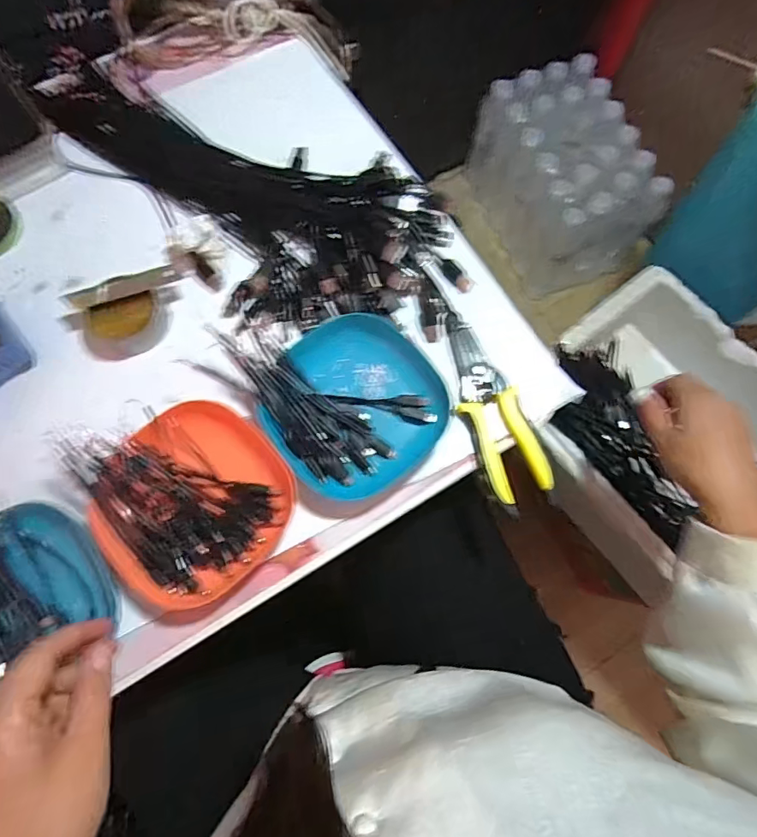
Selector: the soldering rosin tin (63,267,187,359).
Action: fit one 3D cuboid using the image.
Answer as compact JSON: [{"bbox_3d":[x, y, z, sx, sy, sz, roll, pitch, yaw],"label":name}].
[{"bbox_3d":[-0.223,-0.089,0.426,0.112,0.028,0.060,-20,76,-6],"label":"soldering rosin tin"}]

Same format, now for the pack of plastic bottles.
[{"bbox_3d":[0.354,-0.468,0.954,0.223,0.200,0.352,-19,76,-6],"label":"pack of plastic bottles"}]

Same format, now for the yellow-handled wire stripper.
[{"bbox_3d":[0.094,-0.011,0.413,0.051,0.015,0.161,-19,76,-6],"label":"yellow-handled wire stripper"}]

